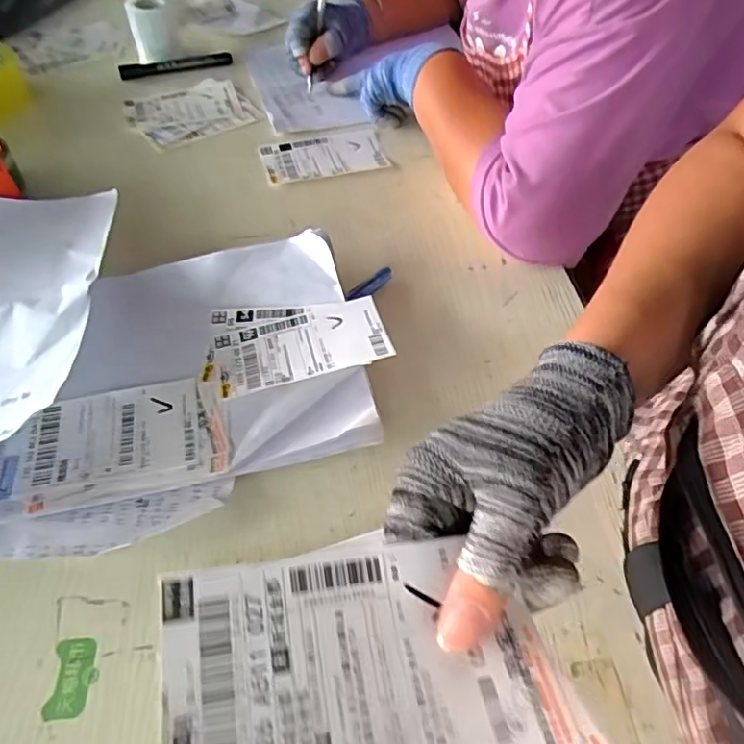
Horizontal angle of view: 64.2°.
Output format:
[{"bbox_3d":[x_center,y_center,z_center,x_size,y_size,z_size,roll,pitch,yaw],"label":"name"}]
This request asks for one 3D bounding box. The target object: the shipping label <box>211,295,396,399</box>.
[{"bbox_3d":[-0.055,-0.020,0.459,0.131,0.004,0.076,-16,47,-5],"label":"shipping label"}]

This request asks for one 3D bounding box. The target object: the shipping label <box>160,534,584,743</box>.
[{"bbox_3d":[-0.002,0.097,0.198,0.125,0.021,0.074,-9,55,-8],"label":"shipping label"}]

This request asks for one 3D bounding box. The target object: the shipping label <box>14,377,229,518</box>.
[{"bbox_3d":[-0.173,0.047,0.413,0.135,0.006,0.088,-11,56,-10],"label":"shipping label"}]

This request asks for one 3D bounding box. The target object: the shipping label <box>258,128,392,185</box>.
[{"bbox_3d":[-0.053,-0.238,0.648,0.131,0.008,0.078,-14,56,-12],"label":"shipping label"}]

